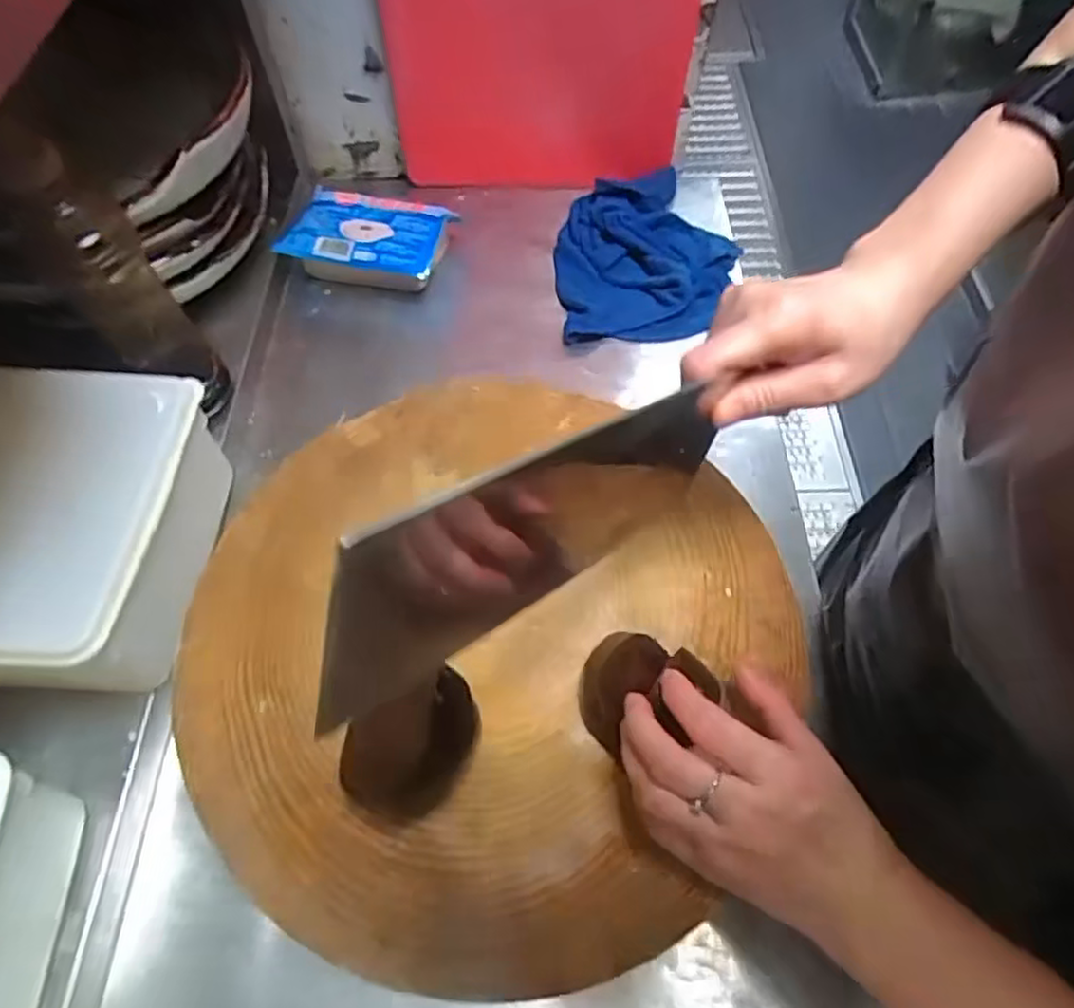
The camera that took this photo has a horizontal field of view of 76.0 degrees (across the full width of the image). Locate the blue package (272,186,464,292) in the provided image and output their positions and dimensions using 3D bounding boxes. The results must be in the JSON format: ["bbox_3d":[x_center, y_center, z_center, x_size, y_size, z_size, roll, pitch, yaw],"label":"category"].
[{"bbox_3d":[-0.166,-0.263,0.689,0.146,0.043,0.099,8,61,5],"label":"blue package"}]

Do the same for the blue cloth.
[{"bbox_3d":[0.110,-0.261,0.701,0.181,0.032,0.213,-4,60,-3],"label":"blue cloth"}]

